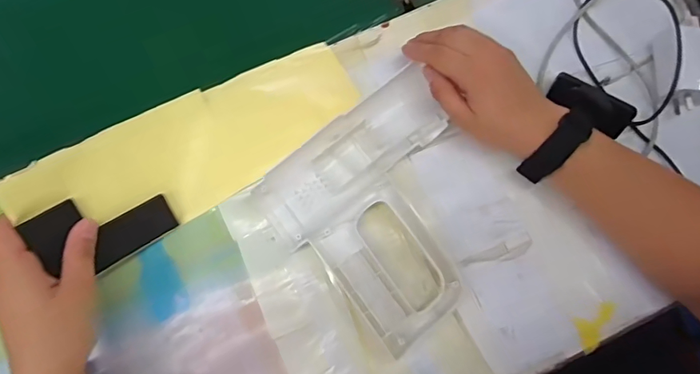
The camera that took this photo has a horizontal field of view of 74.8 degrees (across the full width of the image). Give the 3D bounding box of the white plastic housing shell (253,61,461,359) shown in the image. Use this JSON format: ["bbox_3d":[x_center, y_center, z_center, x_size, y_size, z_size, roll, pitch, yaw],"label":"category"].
[{"bbox_3d":[0.042,0.012,0.390,0.178,0.028,0.175,-43,81,-9],"label":"white plastic housing shell"}]

